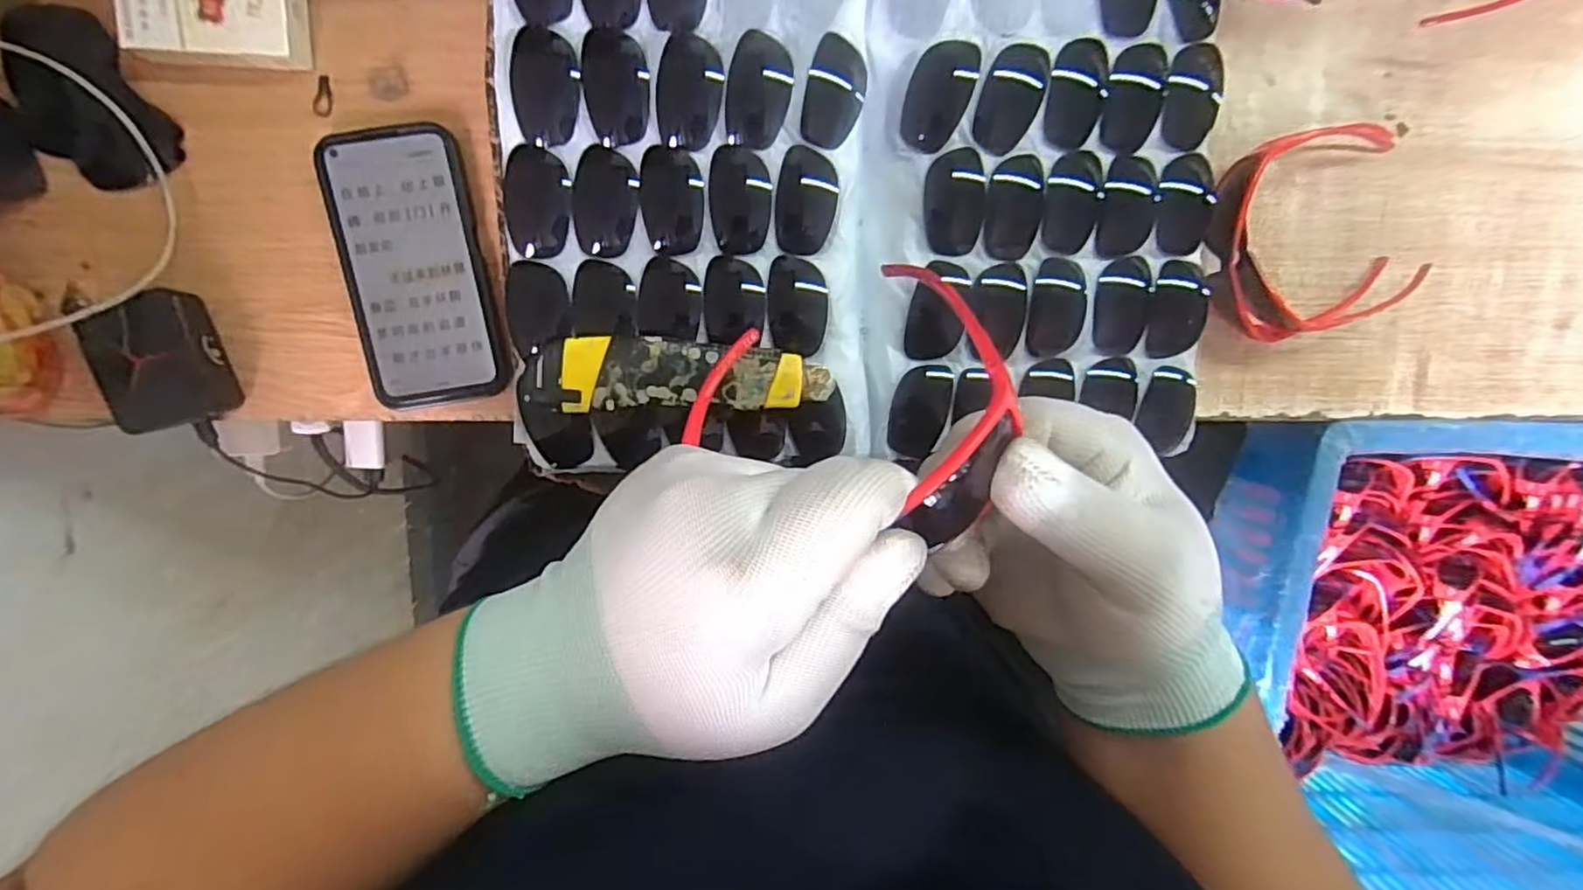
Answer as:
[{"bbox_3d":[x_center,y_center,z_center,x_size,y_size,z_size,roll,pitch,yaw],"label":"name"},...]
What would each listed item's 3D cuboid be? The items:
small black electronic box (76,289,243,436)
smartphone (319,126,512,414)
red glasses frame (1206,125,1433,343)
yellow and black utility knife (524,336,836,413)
[{"bbox_3d":[-0.372,-0.048,0.396,0.054,0.035,0.073,-18,99,-2],"label":"small black electronic box"},{"bbox_3d":[-0.232,-0.108,0.412,0.082,0.016,0.162,-12,99,-3],"label":"smartphone"},{"bbox_3d":[0.348,-0.140,0.440,0.160,0.051,0.125,-13,99,-3],"label":"red glasses frame"},{"bbox_3d":[-0.056,-0.037,0.358,0.155,0.031,0.037,2,98,-5],"label":"yellow and black utility knife"}]

